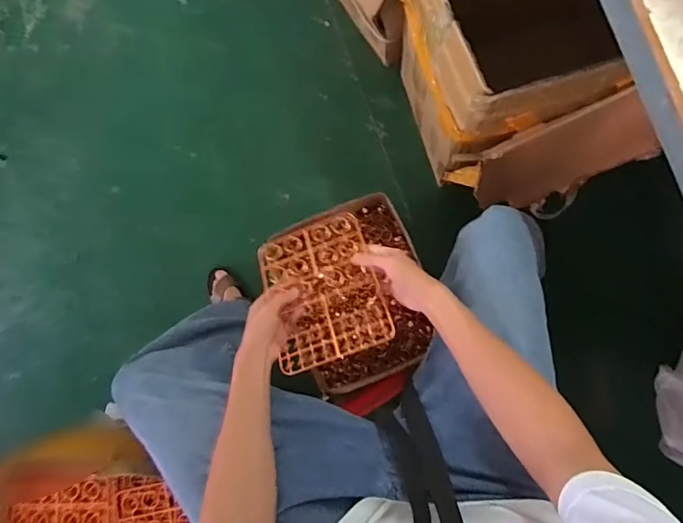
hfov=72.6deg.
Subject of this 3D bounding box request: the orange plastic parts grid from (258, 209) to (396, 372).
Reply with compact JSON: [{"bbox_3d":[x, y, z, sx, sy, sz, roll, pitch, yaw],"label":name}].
[{"bbox_3d":[-0.029,0.040,0.684,0.160,0.008,0.217,-19,59,3],"label":"orange plastic parts grid"}]

